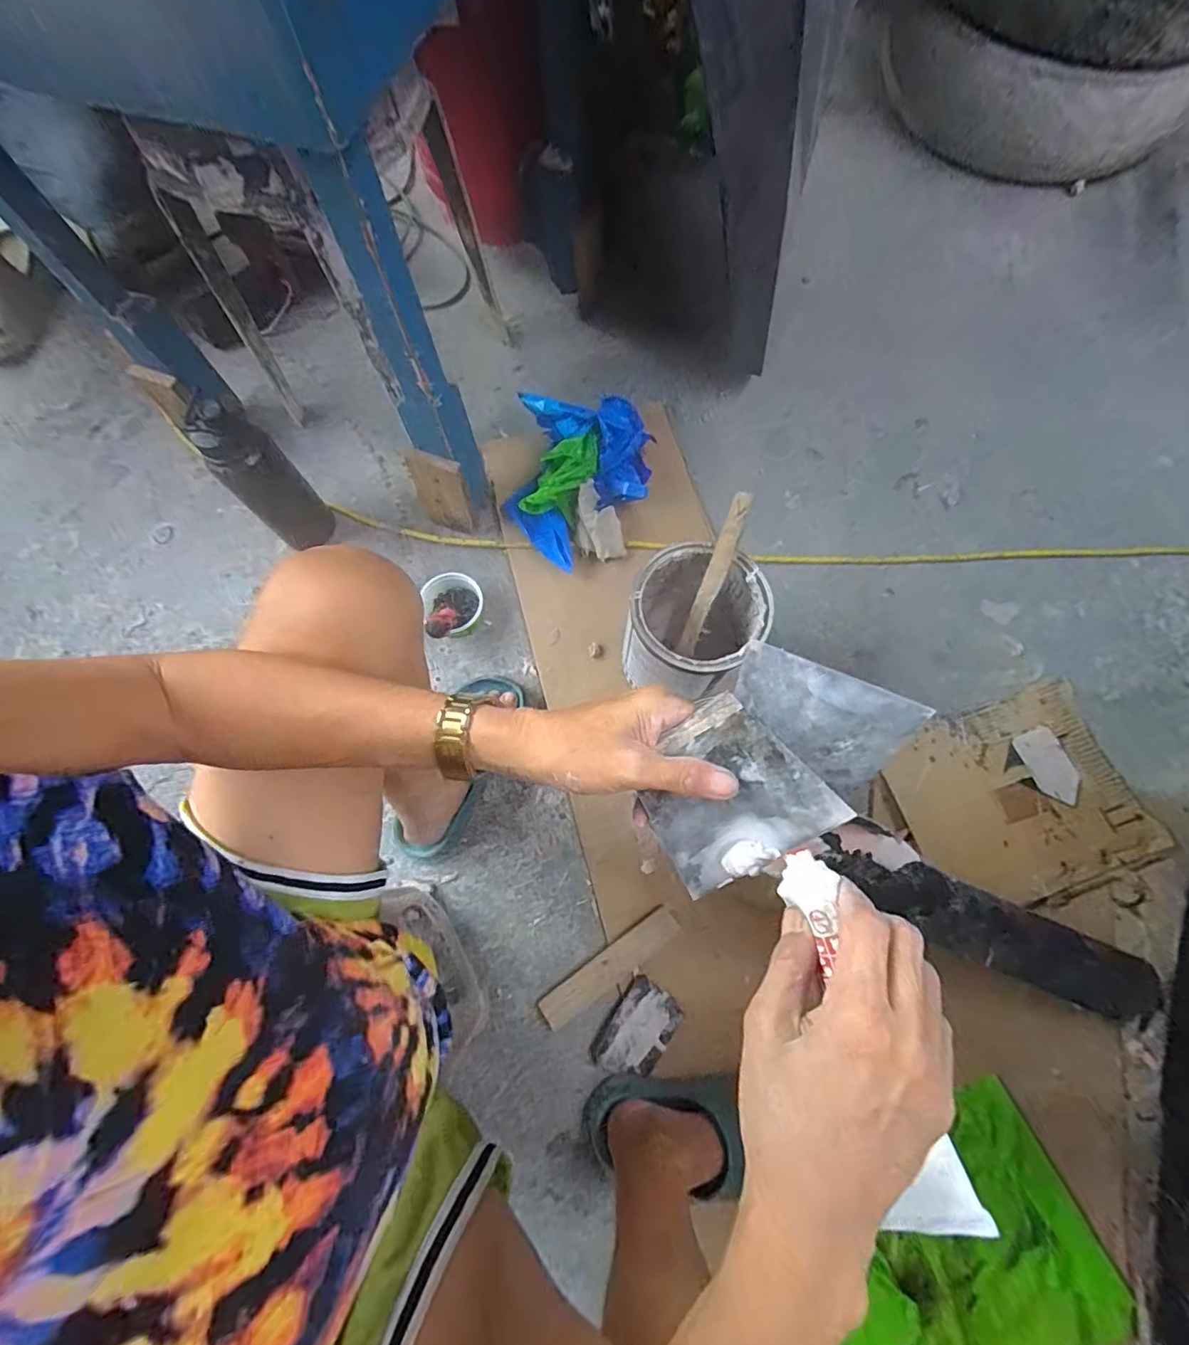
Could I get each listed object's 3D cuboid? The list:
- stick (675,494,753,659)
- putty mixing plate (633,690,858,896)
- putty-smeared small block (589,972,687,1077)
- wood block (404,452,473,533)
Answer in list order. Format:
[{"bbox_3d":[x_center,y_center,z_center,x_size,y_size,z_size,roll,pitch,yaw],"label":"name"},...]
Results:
[{"bbox_3d":[0.141,-0.108,0.679,0.024,0.222,0.014,21,40,7],"label":"stick"},{"bbox_3d":[0.073,0.071,0.318,0.099,0.010,0.097,-35,98,17],"label":"putty mixing plate"},{"bbox_3d":[0.053,0.442,0.694,0.075,0.010,0.111,35,76,11],"label":"putty-smeared small block"},{"bbox_3d":[-0.227,-0.263,0.832,0.081,0.155,0.022,16,74,5],"label":"wood block"}]

